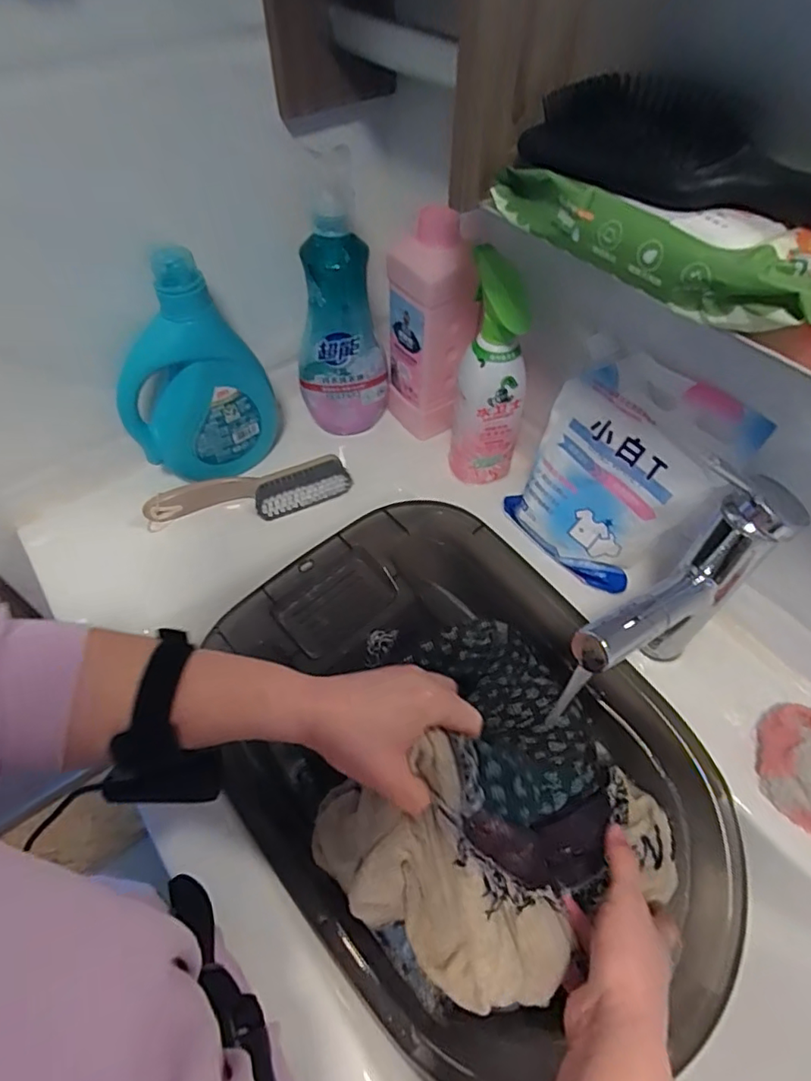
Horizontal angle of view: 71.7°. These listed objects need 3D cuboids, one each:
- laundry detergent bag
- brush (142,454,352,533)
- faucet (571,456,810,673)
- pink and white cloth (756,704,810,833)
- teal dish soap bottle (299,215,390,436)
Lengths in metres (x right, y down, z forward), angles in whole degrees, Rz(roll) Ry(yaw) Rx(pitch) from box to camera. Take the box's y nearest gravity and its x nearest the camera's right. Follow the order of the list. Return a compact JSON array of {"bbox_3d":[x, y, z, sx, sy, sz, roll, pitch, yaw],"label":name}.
[{"bbox_3d":[0.189,-0.057,0.509,0.174,0.185,0.090,28,58,19],"label":"laundry detergent bag"},{"bbox_3d":[-0.168,-0.045,0.607,0.214,0.040,0.042,-15,55,-11],"label":"brush"},{"bbox_3d":[0.189,0.059,0.424,0.174,0.197,0.047,-25,57,-18],"label":"faucet"},{"bbox_3d":[0.318,0.186,0.446,0.070,0.046,0.114,0,53,-1],"label":"pink and white cloth"},{"bbox_3d":[-0.071,-0.222,0.611,0.099,0.227,0.055,-12,54,-9],"label":"teal dish soap bottle"}]

